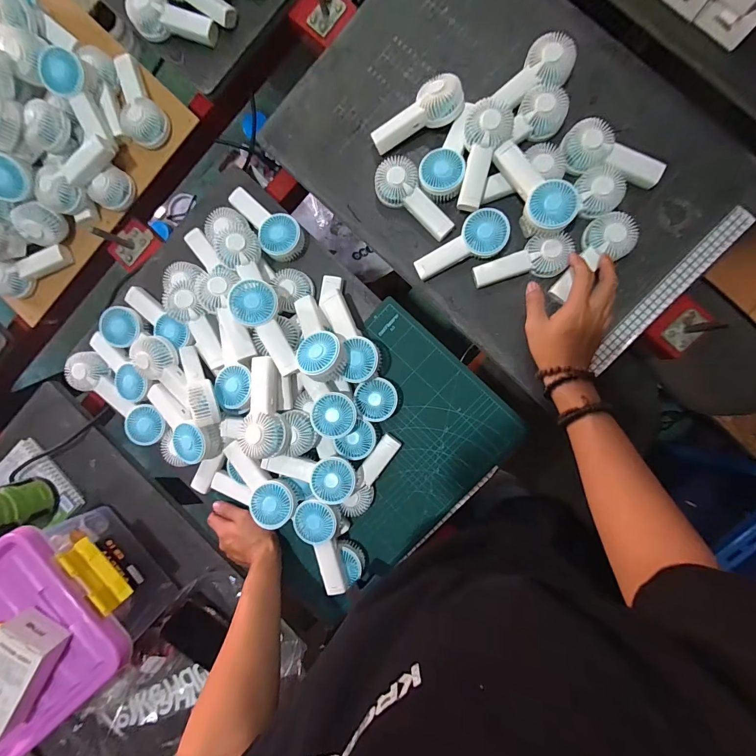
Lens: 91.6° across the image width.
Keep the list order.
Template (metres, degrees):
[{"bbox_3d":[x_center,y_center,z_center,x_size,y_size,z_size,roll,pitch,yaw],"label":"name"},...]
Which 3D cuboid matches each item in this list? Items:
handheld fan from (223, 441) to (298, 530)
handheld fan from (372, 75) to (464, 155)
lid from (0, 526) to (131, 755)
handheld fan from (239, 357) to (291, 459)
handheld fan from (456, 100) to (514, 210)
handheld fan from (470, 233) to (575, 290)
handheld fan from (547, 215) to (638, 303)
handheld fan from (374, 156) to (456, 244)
[{"bbox_3d":[-0.174,0.153,0.539,0.058,0.032,0.137,-43,88,6],"label":"handheld fan"},{"bbox_3d":[0.056,-0.379,0.532,0.136,0.032,0.050,-24,88,18],"label":"handheld fan"},{"bbox_3d":[-0.528,0.400,0.504,0.351,0.020,0.236,-44,88,6],"label":"lid"},{"bbox_3d":[-0.153,0.041,0.507,0.064,0.047,0.139,6,93,6],"label":"handheld fan"},{"bbox_3d":[0.144,-0.304,0.509,0.066,0.046,0.136,13,94,5],"label":"handheld fan"},{"bbox_3d":[0.206,-0.170,0.532,0.136,0.045,0.058,-8,91,6],"label":"handheld fan"},{"bbox_3d":[0.301,-0.169,0.524,0.065,0.029,0.137,43,100,4],"label":"handheld fan"},{"bbox_3d":[0.056,-0.268,0.543,0.145,0.046,0.060,37,95,3],"label":"handheld fan"}]

